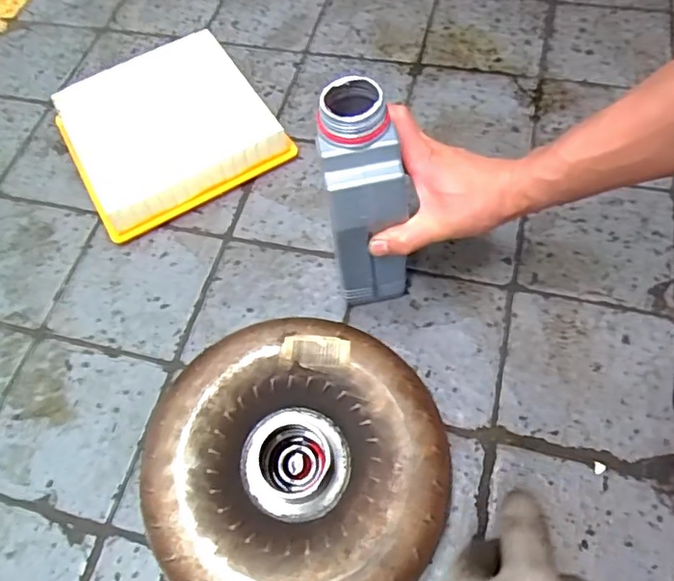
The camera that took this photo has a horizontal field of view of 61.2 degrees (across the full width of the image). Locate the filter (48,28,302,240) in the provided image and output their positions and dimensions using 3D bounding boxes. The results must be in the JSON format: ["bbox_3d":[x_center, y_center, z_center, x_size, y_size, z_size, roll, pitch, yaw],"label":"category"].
[{"bbox_3d":[-0.204,-0.197,0.682,0.220,0.060,0.220,-29,63,-11],"label":"filter"}]

